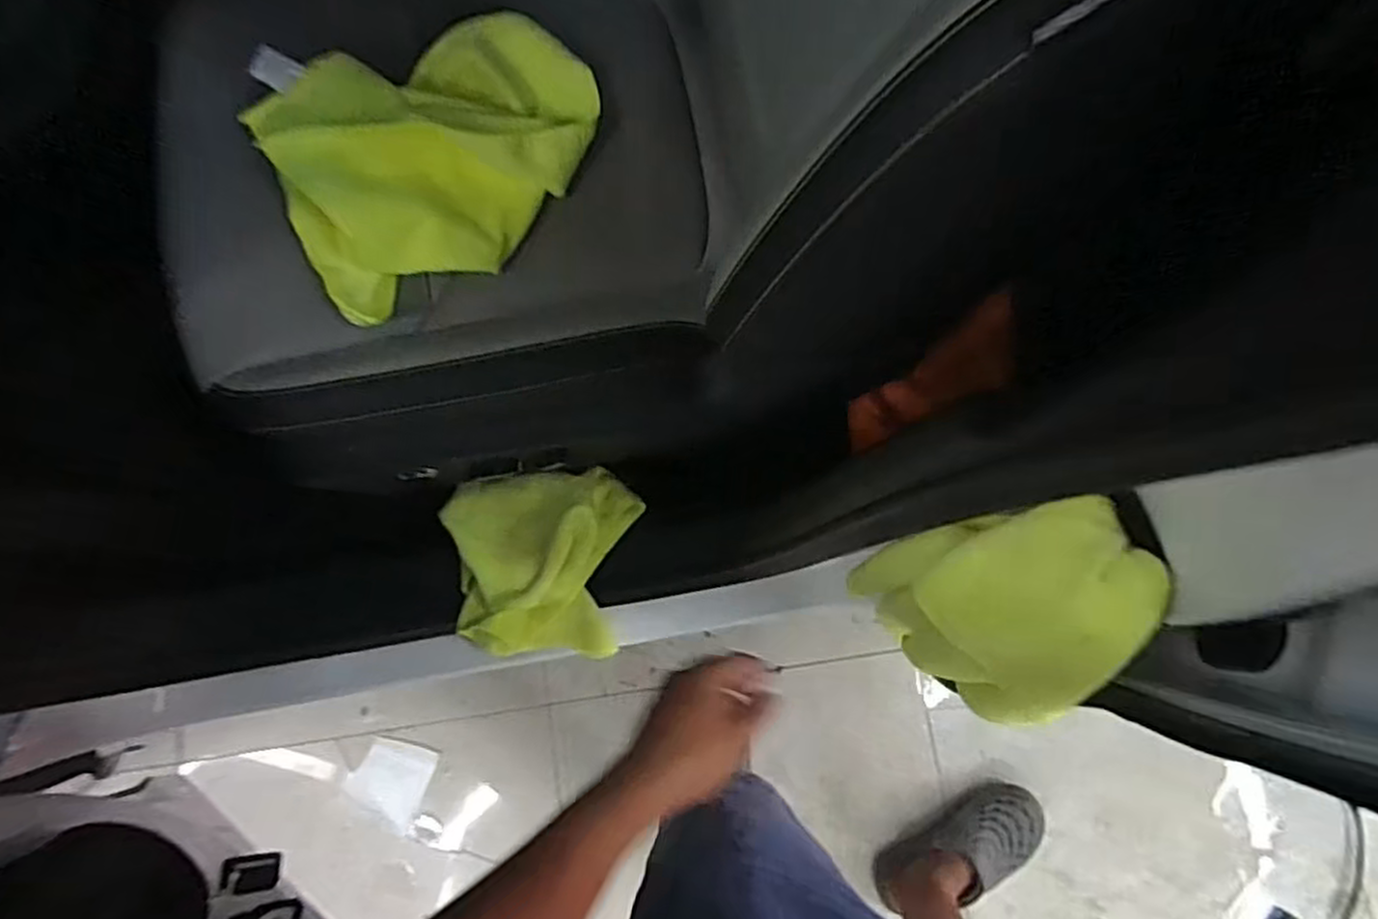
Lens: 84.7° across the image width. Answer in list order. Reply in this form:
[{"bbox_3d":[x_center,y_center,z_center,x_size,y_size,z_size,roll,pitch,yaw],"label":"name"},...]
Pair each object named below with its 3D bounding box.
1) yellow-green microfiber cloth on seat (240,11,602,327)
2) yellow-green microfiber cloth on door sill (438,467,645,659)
[{"bbox_3d":[-0.192,-0.248,0.606,0.264,0.036,0.186,-31,96,-15],"label":"yellow-green microfiber cloth on seat"},{"bbox_3d":[-0.146,0.114,0.805,0.188,0.092,0.191,-8,81,-1],"label":"yellow-green microfiber cloth on door sill"}]

